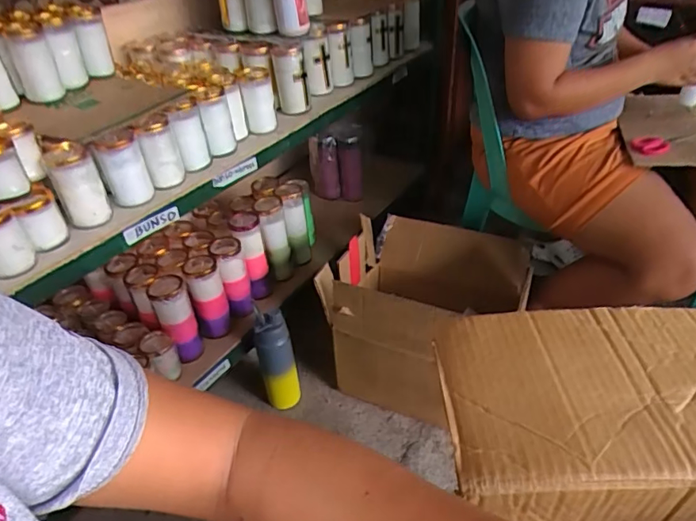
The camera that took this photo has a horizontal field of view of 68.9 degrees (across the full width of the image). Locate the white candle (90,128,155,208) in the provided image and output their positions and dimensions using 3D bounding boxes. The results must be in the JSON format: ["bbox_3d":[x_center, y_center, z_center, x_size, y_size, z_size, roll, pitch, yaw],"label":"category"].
[{"bbox_3d":[-0.369,-0.150,0.835,0.067,0.110,0.052,-16,38,-16],"label":"white candle"}]

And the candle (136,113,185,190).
[{"bbox_3d":[-0.323,-0.186,0.880,0.056,0.110,0.056,-15,38,-15],"label":"candle"}]

